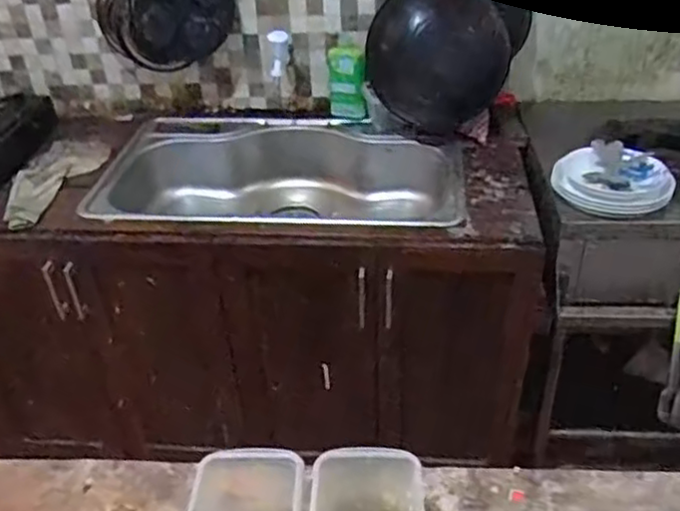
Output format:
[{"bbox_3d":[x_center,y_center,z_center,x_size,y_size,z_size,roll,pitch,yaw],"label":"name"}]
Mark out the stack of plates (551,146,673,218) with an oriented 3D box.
[{"bbox_3d":[0.542,-0.157,1.362,0.203,0.049,0.167,-4,34,0],"label":"stack of plates"}]

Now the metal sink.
[{"bbox_3d":[-0.155,-0.132,1.670,0.892,0.228,0.525,3,35,10],"label":"metal sink"}]

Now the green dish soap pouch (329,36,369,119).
[{"bbox_3d":[0.018,-0.456,1.749,0.090,0.194,0.059,-4,34,1],"label":"green dish soap pouch"}]

